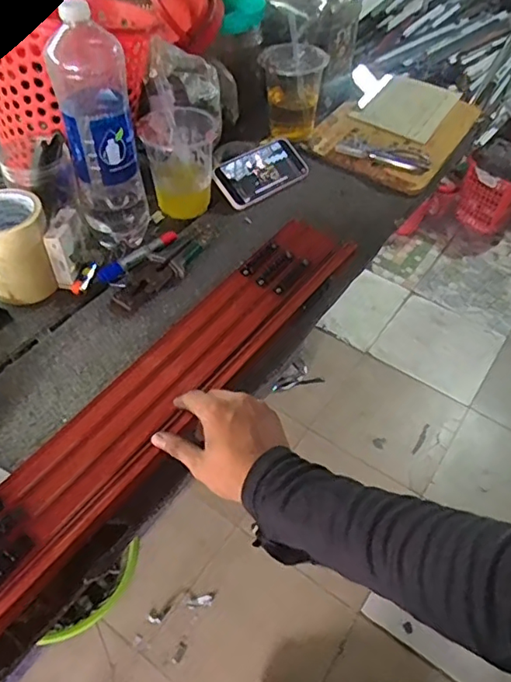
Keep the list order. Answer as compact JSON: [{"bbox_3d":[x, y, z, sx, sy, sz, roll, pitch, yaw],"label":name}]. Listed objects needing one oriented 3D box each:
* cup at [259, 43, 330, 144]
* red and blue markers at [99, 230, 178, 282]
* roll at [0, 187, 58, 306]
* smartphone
[{"bbox_3d":[0.068,-0.438,0.956,0.099,0.143,0.092,2,50,-2],"label":"cup"},{"bbox_3d":[-0.167,-0.120,0.777,0.026,0.012,0.129,38,58,24],"label":"red and blue markers"},{"bbox_3d":[-0.311,-0.118,0.709,0.091,0.119,0.090,2,50,-2],"label":"roll"},{"bbox_3d":[0.010,-0.278,0.900,0.164,0.010,0.086,-34,89,-26],"label":"smartphone"}]

